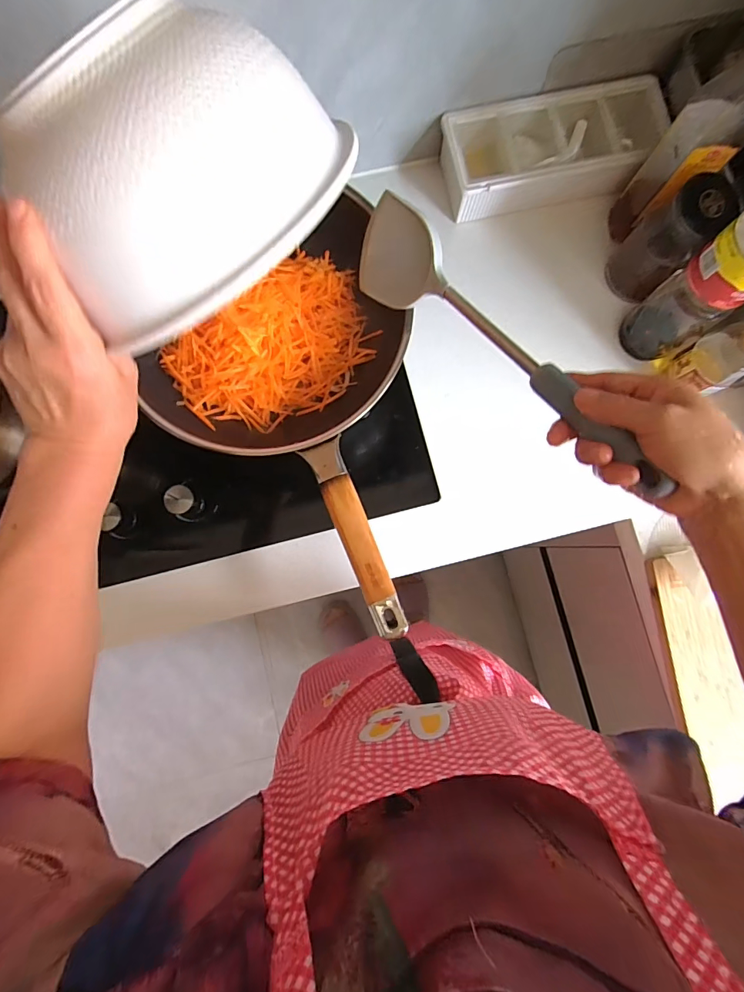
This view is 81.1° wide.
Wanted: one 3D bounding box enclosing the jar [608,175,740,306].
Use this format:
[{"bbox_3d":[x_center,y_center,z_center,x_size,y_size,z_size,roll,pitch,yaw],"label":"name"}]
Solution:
[{"bbox_3d":[0.405,-0.349,0.596,0.105,0.147,0.084,-38,86,-5],"label":"jar"}]

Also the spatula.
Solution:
[{"bbox_3d":[0.102,-0.143,0.364,0.028,0.085,0.353,-19,55,-35],"label":"spatula"}]

